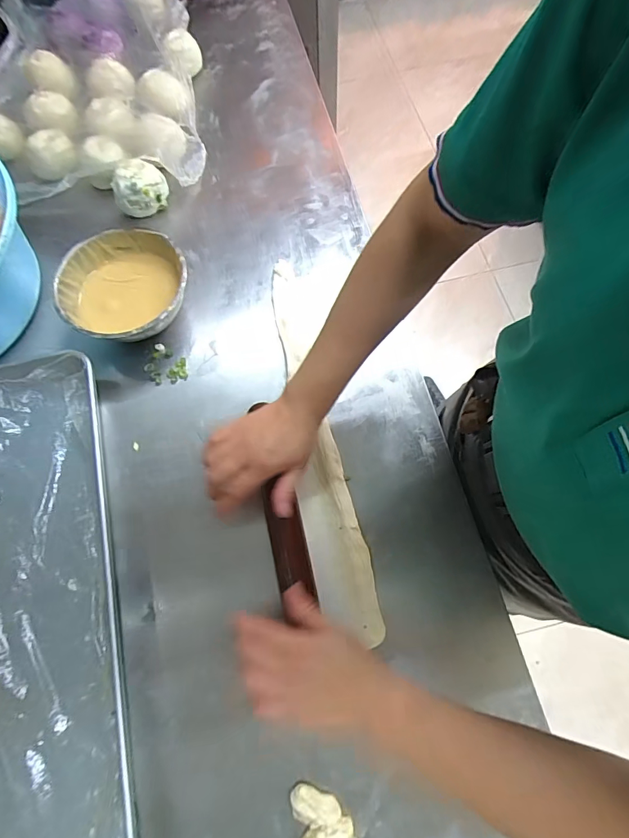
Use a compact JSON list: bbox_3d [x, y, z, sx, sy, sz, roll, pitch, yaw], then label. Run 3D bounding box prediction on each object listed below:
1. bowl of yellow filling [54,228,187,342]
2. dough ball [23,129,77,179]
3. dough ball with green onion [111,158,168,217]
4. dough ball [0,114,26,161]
[{"bbox_3d":[-0.249,-0.169,0.561,0.161,0.072,0.167,0,71,0],"label":"bowl of yellow filling"},{"bbox_3d":[-0.424,-0.424,0.671,0.074,0.045,0.062,-34,74,-11],"label":"dough ball"},{"bbox_3d":[-0.269,-0.357,0.638,0.079,0.050,0.066,-17,72,-6],"label":"dough ball with green onion"},{"bbox_3d":[-0.531,-0.481,0.699,0.067,0.042,0.072,-39,75,-12],"label":"dough ball"}]

